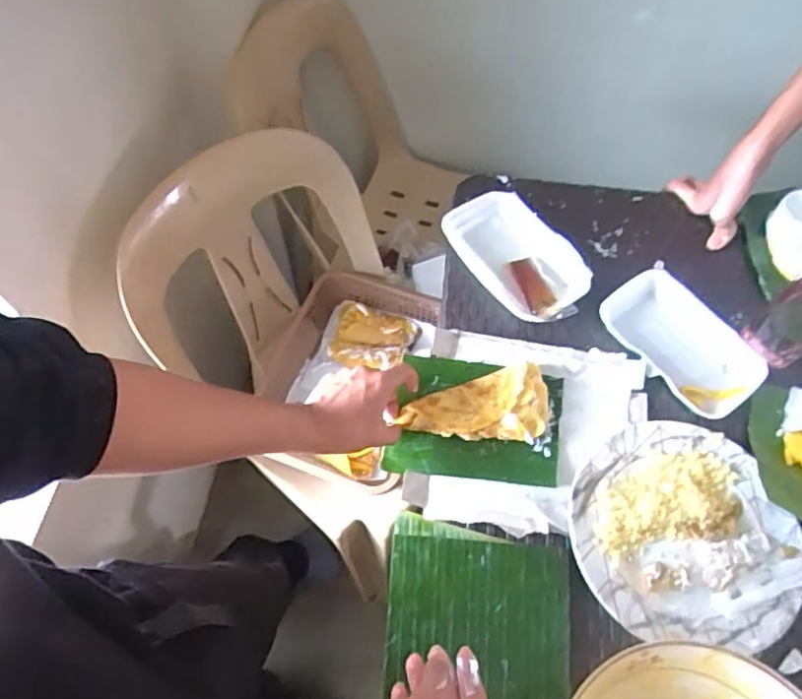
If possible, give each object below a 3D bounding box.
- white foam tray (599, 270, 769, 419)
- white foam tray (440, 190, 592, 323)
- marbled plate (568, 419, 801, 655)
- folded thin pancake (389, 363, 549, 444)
[{"bbox_3d":[0.322,-0.010,0.685,0.113,0.034,0.177,-38,67,-18],"label":"white foam tray"},{"bbox_3d":[0.146,-0.116,0.737,0.118,0.029,0.186,-32,65,-15],"label":"white foam tray"},{"bbox_3d":[0.277,0.175,0.590,0.211,0.025,0.206,4,61,4],"label":"marbled plate"},{"bbox_3d":[0.080,0.064,0.635,0.160,0.025,0.078,-9,61,-2],"label":"folded thin pancake"}]

